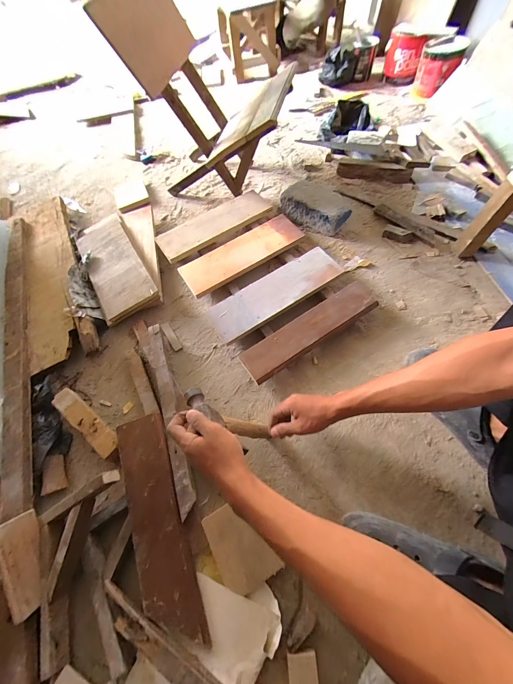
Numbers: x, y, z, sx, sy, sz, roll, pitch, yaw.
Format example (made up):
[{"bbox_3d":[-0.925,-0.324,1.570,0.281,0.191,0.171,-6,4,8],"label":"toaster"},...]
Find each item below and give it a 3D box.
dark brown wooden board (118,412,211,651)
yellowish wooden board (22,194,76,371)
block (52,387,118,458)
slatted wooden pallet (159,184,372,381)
[{"bbox_3d":[-0.177,0.311,0.476,0.085,0.015,0.353,-16,67,-13],"label":"dark brown wooden board"},{"bbox_3d":[-0.596,-0.208,0.772,0.138,0.017,0.622,-23,66,-4],"label":"yellowish wooden board"},{"bbox_3d":[-0.360,0.172,0.577,0.184,0.051,0.044,33,69,18],"label":"block"},{"bbox_3d":[0.001,-0.191,0.728,0.349,0.055,0.537,-31,65,-12],"label":"slatted wooden pallet"}]

